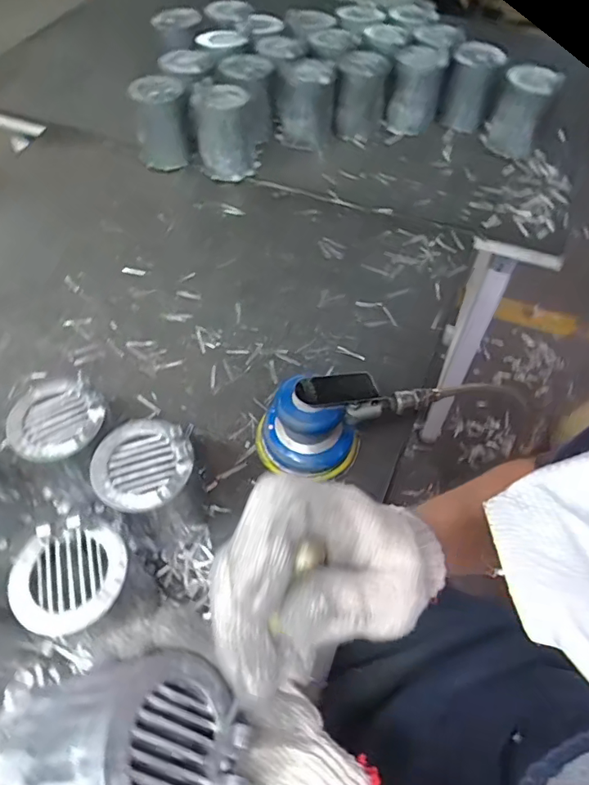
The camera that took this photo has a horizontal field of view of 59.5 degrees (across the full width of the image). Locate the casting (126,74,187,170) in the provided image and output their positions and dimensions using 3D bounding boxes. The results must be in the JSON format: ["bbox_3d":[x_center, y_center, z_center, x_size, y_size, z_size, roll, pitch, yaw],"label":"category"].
[{"bbox_3d":[-0.223,-0.442,0.869,0.095,0.125,0.078,-5,55,-4],"label":"casting"}]

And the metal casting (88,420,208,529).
[{"bbox_3d":[-0.133,0.090,0.493,0.082,0.121,0.085,0,55,0],"label":"metal casting"}]

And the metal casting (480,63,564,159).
[{"bbox_3d":[0.376,-0.470,0.864,0.093,0.120,0.104,20,57,13],"label":"metal casting"}]

